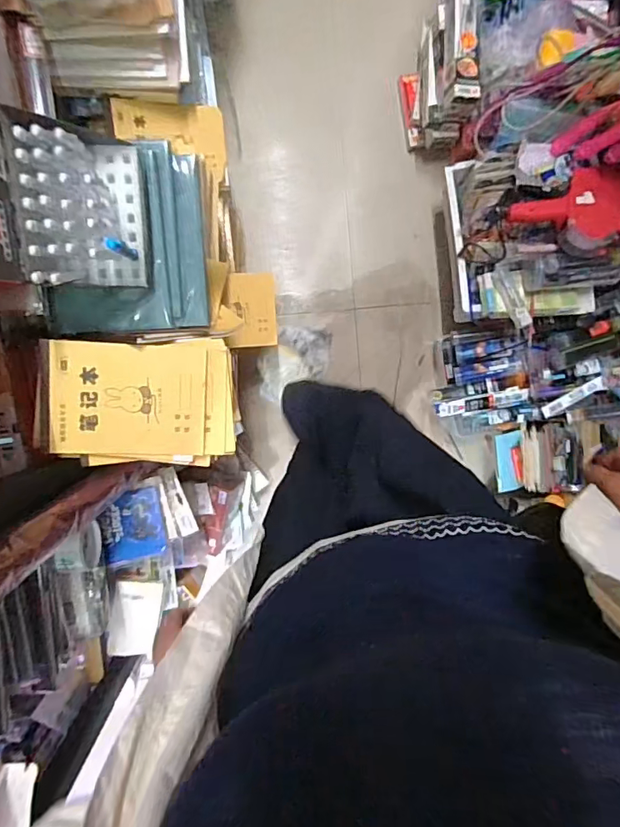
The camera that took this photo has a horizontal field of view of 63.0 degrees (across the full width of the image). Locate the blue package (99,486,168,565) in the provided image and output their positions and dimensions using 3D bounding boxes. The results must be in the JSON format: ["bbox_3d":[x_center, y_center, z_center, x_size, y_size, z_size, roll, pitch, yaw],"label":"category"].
[{"bbox_3d":[-0.268,0.171,0.768,0.086,0.014,0.106,-8,87,-18],"label":"blue package"}]

